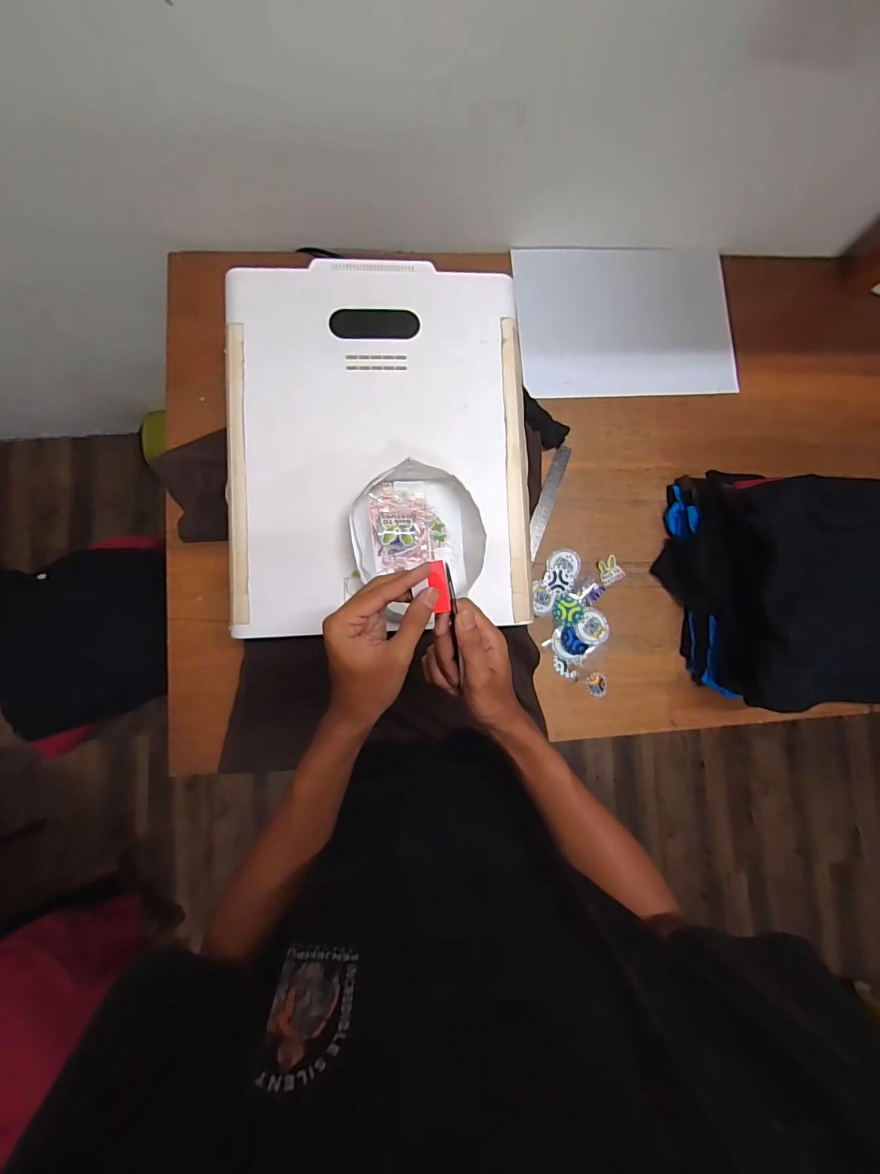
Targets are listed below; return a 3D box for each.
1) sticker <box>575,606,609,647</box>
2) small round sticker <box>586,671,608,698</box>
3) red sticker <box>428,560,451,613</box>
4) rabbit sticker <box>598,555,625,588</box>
[{"bbox_3d":[0.268,0.070,0.753,0.056,0.004,0.063,35,84,-2],"label":"sticker"},{"bbox_3d":[0.272,0.169,0.748,0.035,0.004,0.042,-5,87,-5],"label":"small round sticker"},{"bbox_3d":[-0.001,0.000,0.373,0.015,0.004,0.045,-12,105,-6],"label":"red sticker"},{"bbox_3d":[0.300,-0.029,0.767,0.042,0.004,0.047,-24,78,-3],"label":"rabbit sticker"}]

